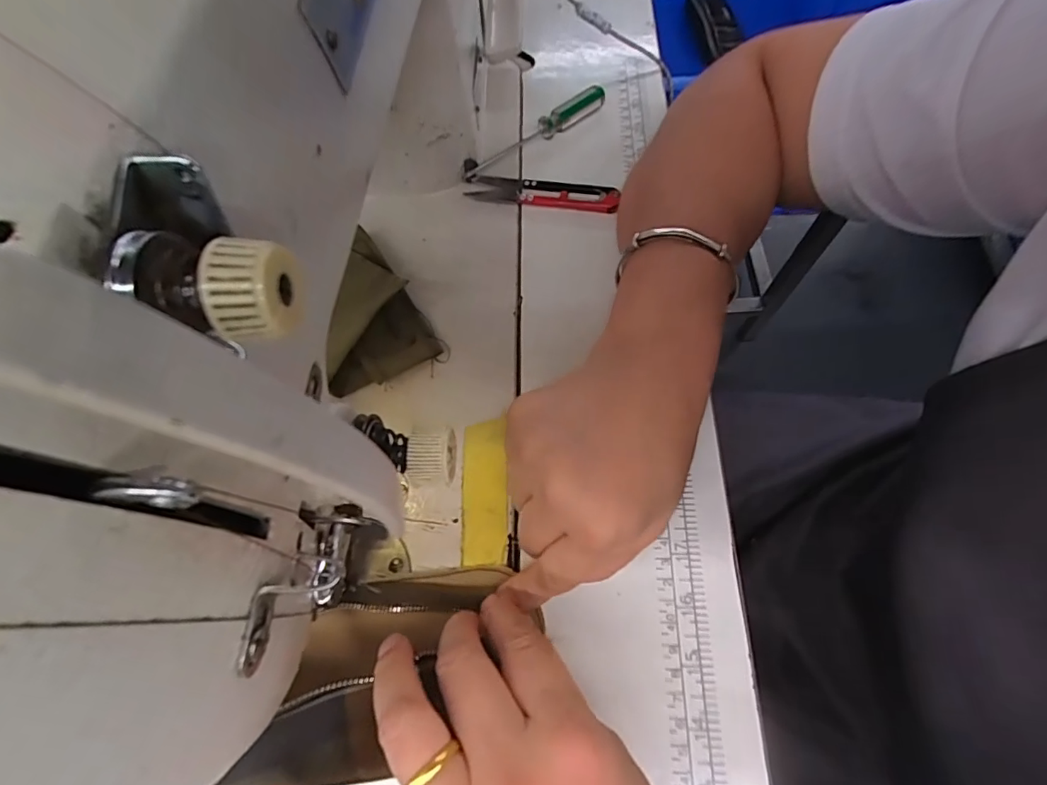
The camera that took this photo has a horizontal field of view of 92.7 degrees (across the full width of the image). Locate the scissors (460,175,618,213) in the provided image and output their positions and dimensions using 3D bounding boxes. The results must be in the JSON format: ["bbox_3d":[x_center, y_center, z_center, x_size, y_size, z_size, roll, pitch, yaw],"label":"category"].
[{"bbox_3d":[0.014,-0.140,0.348,0.102,0.013,0.024,12,67,6],"label":"scissors"}]

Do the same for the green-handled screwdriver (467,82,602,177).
[{"bbox_3d":[0.007,-0.194,0.369,0.123,0.019,0.017,-31,69,-12],"label":"green-handled screwdriver"}]

